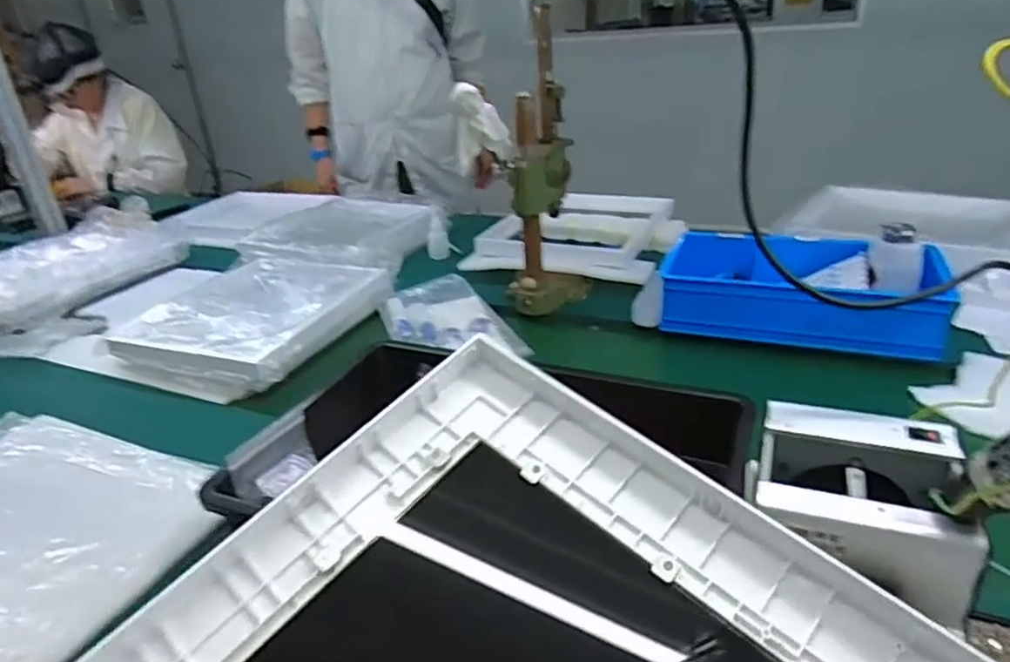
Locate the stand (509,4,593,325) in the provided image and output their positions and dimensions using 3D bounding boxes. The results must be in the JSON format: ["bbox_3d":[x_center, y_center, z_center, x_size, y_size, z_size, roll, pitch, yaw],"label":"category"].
[{"bbox_3d":[0.061,-0.232,0.964,0.125,0.377,0.140,-3,27,2],"label":"stand"}]

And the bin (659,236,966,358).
[{"bbox_3d":[0.405,-0.064,0.912,0.345,0.107,0.206,7,29,20],"label":"bin"}]

